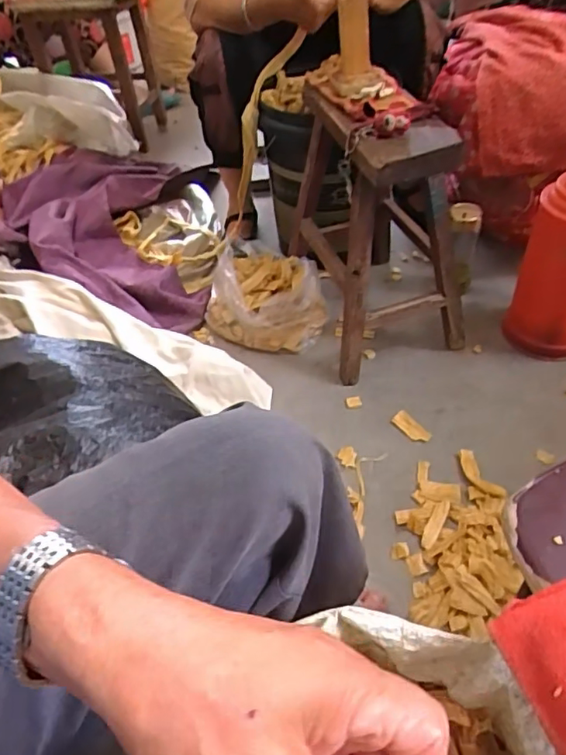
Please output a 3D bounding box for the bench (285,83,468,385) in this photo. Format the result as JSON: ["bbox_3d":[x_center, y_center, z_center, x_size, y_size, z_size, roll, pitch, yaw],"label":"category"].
[{"bbox_3d":[0.158,-0.298,1.063,0.248,0.426,0.412,-16,46,-9],"label":"bench"}]

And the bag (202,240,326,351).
[{"bbox_3d":[-0.041,-0.179,1.193,0.269,0.115,0.213,24,53,28],"label":"bag"}]

